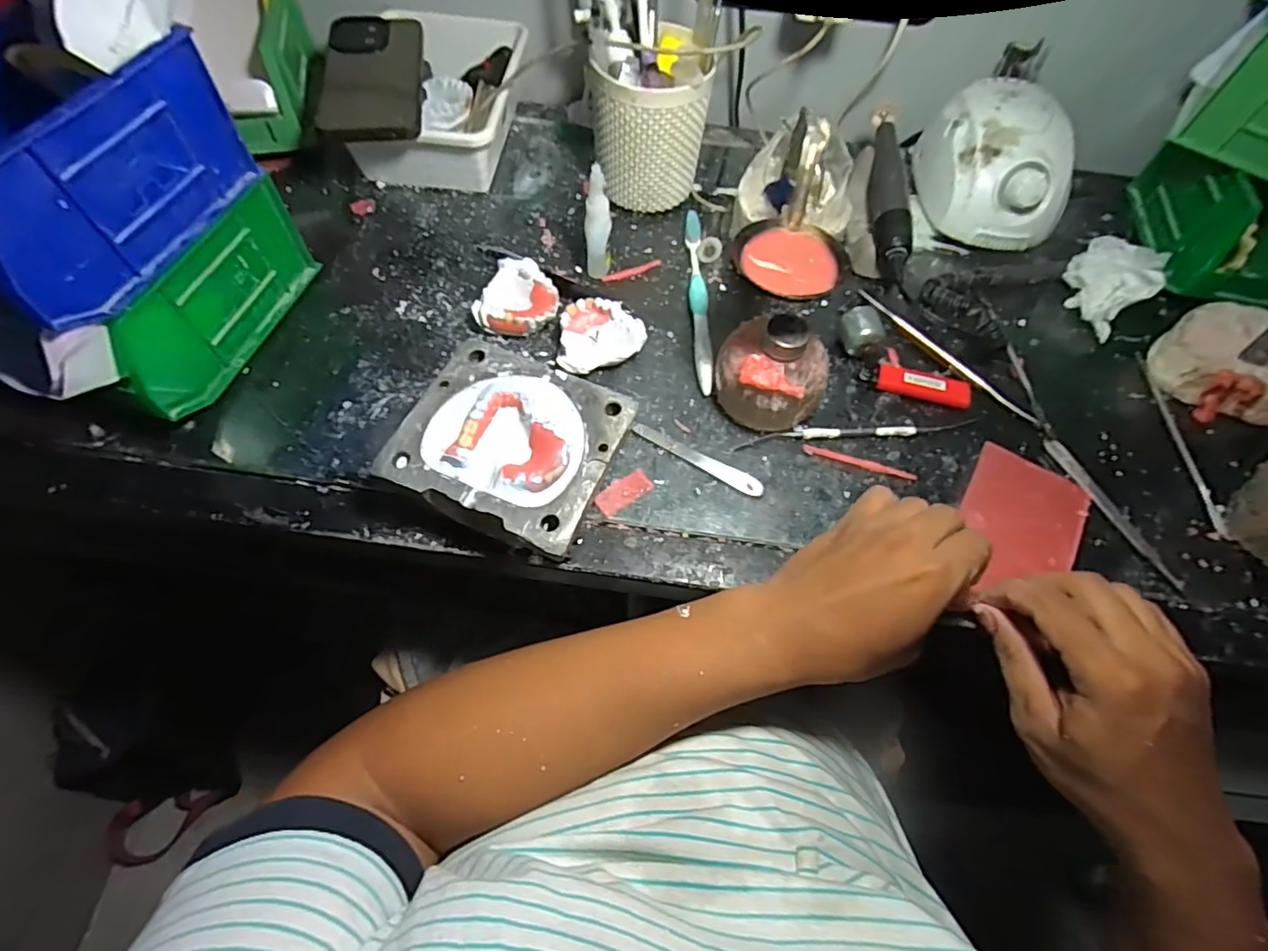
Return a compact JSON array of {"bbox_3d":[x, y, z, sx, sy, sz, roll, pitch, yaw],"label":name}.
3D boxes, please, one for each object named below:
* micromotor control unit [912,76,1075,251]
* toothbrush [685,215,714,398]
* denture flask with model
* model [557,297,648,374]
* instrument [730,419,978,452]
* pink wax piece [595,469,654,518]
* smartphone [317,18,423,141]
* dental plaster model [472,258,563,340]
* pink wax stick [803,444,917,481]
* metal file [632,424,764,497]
[{"bbox_3d":[0.322,-0.275,0.506,0.100,0.080,0.134,3,64,-1],"label":"micromotor control unit"},{"bbox_3d":[0.052,-0.145,0.464,0.015,0.015,0.185,1,64,-2],"label":"toothbrush"},{"bbox_3d":[-0.077,-0.016,0.371,0.126,0.044,0.113,22,65,8],"label":"denture flask with model"},{"bbox_3d":[-0.024,-0.103,0.433,0.062,0.026,0.057,3,64,-1],"label":"model"},{"bbox_3d":[0.161,-0.031,0.415,0.181,0.008,0.011,-4,64,-5],"label":"instrument"},{"bbox_3d":[-0.007,0.011,0.383,0.040,0.004,0.018,-32,70,-17],"label":"pink wax piece"},{"bbox_3d":[-0.220,-0.341,0.483,0.077,0.011,0.168,-6,63,-7],"label":"smartphone"},{"bbox_3d":[-0.086,-0.135,0.446,0.056,0.026,0.066,19,64,6],"label":"dental plaster model"},{"bbox_3d":[0.160,-0.010,0.407,0.079,0.004,0.008,16,64,5],"label":"pink wax stick"},{"bbox_3d":[0.044,-0.012,0.396,0.098,0.004,0.013,28,66,10],"label":"metal file"}]

